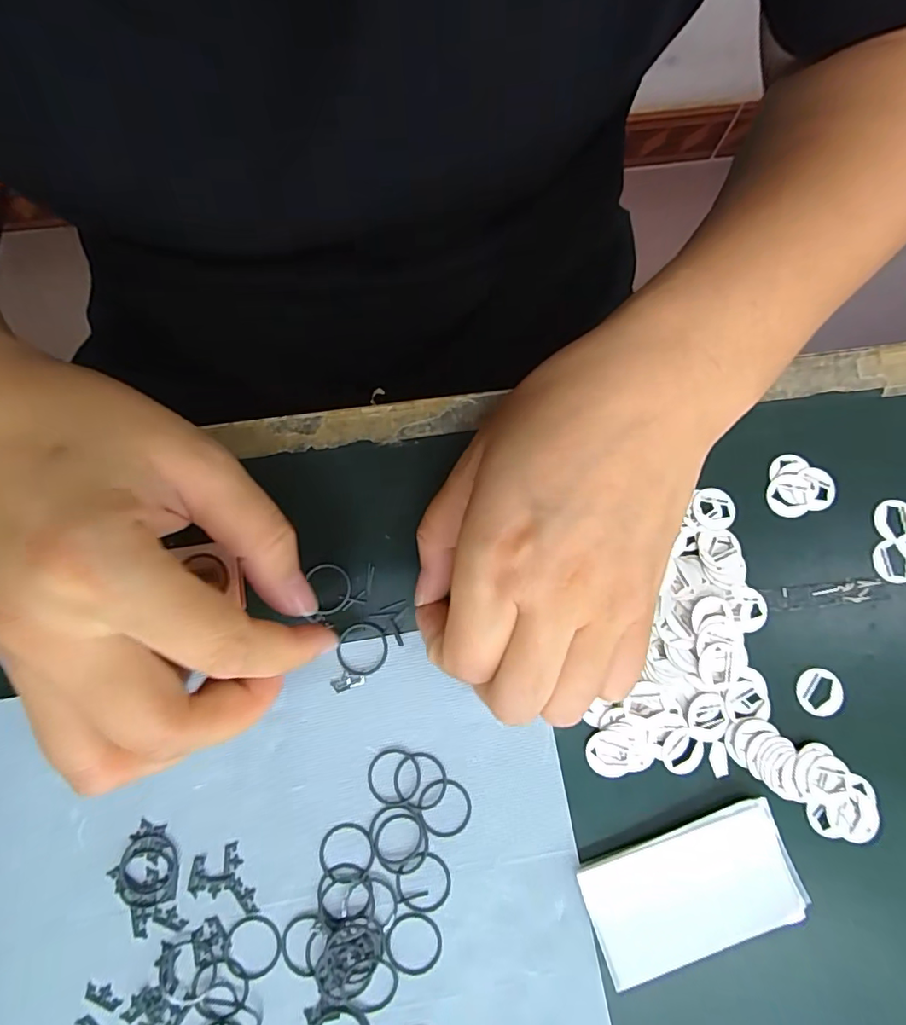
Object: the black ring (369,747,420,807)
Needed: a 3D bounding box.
[{"bbox_3d":[-0.023,0.103,0.202,0.020,0.004,0.021,0,80,0],"label":"black ring"}]

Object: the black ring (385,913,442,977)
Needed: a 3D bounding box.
[{"bbox_3d":[-0.015,0.161,0.192,0.021,0.004,0.021,0,80,0],"label":"black ring"}]

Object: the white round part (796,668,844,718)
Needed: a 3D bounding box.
[{"bbox_3d":[0.147,0.072,0.209,0.017,0.004,0.018,6,80,1],"label":"white round part"}]

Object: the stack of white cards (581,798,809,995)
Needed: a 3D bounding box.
[{"bbox_3d":[0.089,0.141,0.194,0.078,0.005,0.043,-19,81,-3],"label":"stack of white cards"}]

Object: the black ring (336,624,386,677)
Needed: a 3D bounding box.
[{"bbox_3d":[-0.037,0.055,0.208,0.021,0.004,0.020,0,80,0],"label":"black ring"}]

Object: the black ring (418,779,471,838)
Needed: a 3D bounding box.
[{"bbox_3d":[-0.003,0.114,0.200,0.020,0.004,0.021,0,80,0],"label":"black ring"}]

